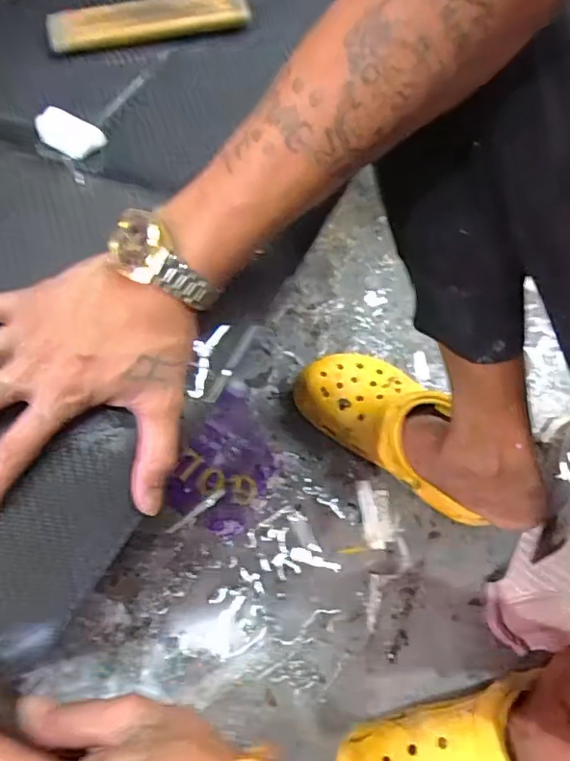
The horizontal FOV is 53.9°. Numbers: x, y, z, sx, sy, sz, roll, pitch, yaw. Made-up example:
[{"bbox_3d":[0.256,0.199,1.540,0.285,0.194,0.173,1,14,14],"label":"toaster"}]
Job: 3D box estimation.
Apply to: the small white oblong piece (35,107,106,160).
[{"bbox_3d":[-0.150,-0.172,0.387,0.048,0.013,0.024,30,67,14],"label":"small white oblong piece"}]

